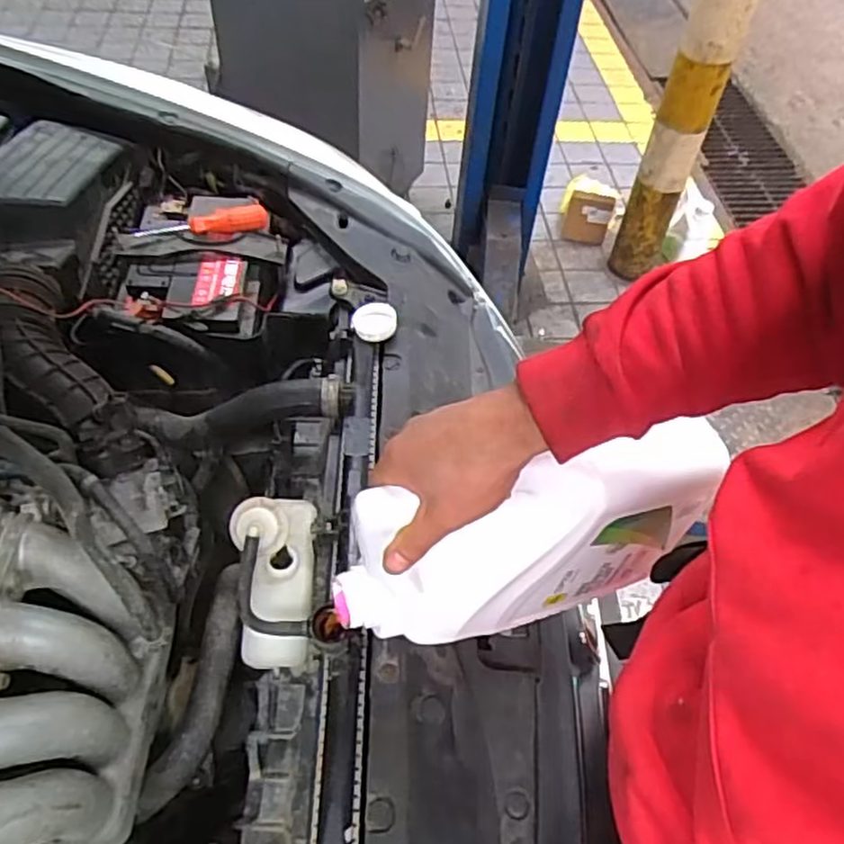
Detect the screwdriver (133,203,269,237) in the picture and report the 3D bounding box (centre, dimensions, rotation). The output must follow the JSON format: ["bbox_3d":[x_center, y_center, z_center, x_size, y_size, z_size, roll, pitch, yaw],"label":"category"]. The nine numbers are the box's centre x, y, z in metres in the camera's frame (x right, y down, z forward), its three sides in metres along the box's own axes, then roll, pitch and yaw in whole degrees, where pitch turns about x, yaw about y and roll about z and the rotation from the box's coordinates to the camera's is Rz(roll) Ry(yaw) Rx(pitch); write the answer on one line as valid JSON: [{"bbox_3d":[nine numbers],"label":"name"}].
[{"bbox_3d":[-0.280,-0.253,0.917,0.161,0.025,0.037,-11,53,-12],"label":"screwdriver"}]

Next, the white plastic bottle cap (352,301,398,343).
[{"bbox_3d":[-0.056,-0.120,0.853,0.051,0.011,0.053,2,51,-2],"label":"white plastic bottle cap"}]

